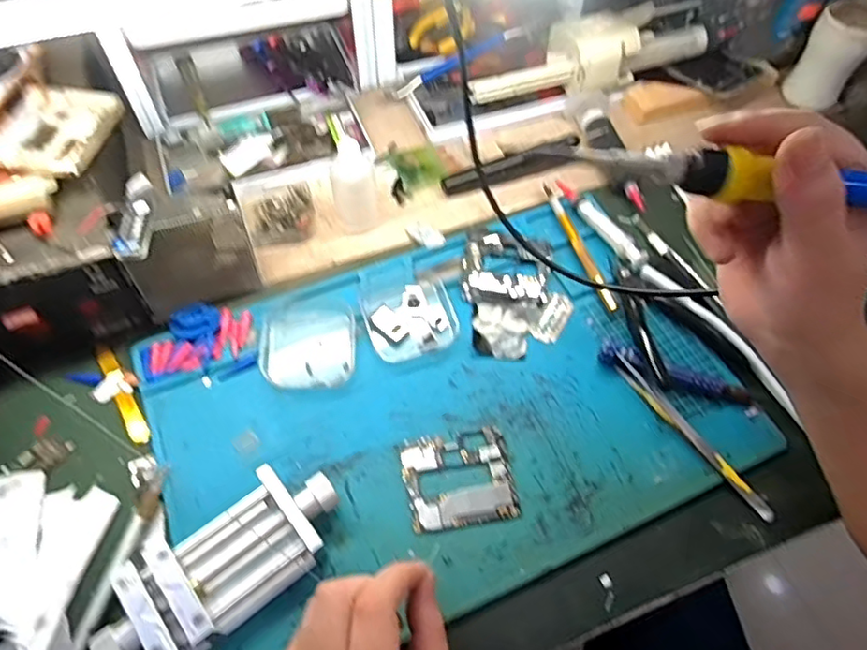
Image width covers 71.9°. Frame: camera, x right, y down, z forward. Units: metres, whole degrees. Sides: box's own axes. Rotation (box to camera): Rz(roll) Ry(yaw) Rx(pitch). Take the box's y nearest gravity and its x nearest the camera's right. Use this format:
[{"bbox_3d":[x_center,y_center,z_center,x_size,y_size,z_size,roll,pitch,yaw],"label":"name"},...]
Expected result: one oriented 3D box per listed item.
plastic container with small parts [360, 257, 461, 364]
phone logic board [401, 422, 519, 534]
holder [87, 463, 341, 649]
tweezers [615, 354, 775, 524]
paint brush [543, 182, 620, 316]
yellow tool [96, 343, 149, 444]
[{"bbox_3d":[-0.020,-0.016,0.442,0.064,0.013,0.083,-16,60,-11],"label":"plastic container with small parts"},{"bbox_3d":[0.017,0.097,0.375,0.065,0.004,0.058,-10,59,-7],"label":"phone logic board"},{"bbox_3d":[-0.116,0.133,0.333,0.135,0.034,0.059,-35,65,-21],"label":"holder"},{"bbox_3d":[0.169,0.071,0.390,0.009,0.012,0.130,-31,64,-19],"label":"tweezers"},{"bbox_3d":[0.114,-0.065,0.473,0.009,0.006,0.132,-13,59,-9],"label":"paint brush"},{"bbox_3d":[-0.212,0.045,0.405,0.013,0.004,0.084,-30,63,-19],"label":"yellow tool"}]

